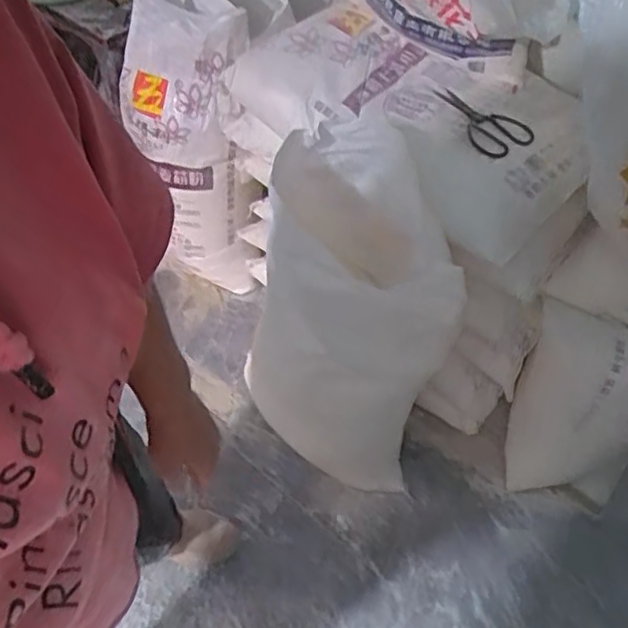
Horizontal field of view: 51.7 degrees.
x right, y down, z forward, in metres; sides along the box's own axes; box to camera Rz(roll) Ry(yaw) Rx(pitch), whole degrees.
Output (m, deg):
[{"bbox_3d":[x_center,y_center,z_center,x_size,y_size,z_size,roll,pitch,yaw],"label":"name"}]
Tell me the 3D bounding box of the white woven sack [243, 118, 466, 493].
[{"bbox_3d":[0.047,0.048,1.227,0.291,0.689,0.388,-5,54,-9],"label":"white woven sack"}]

